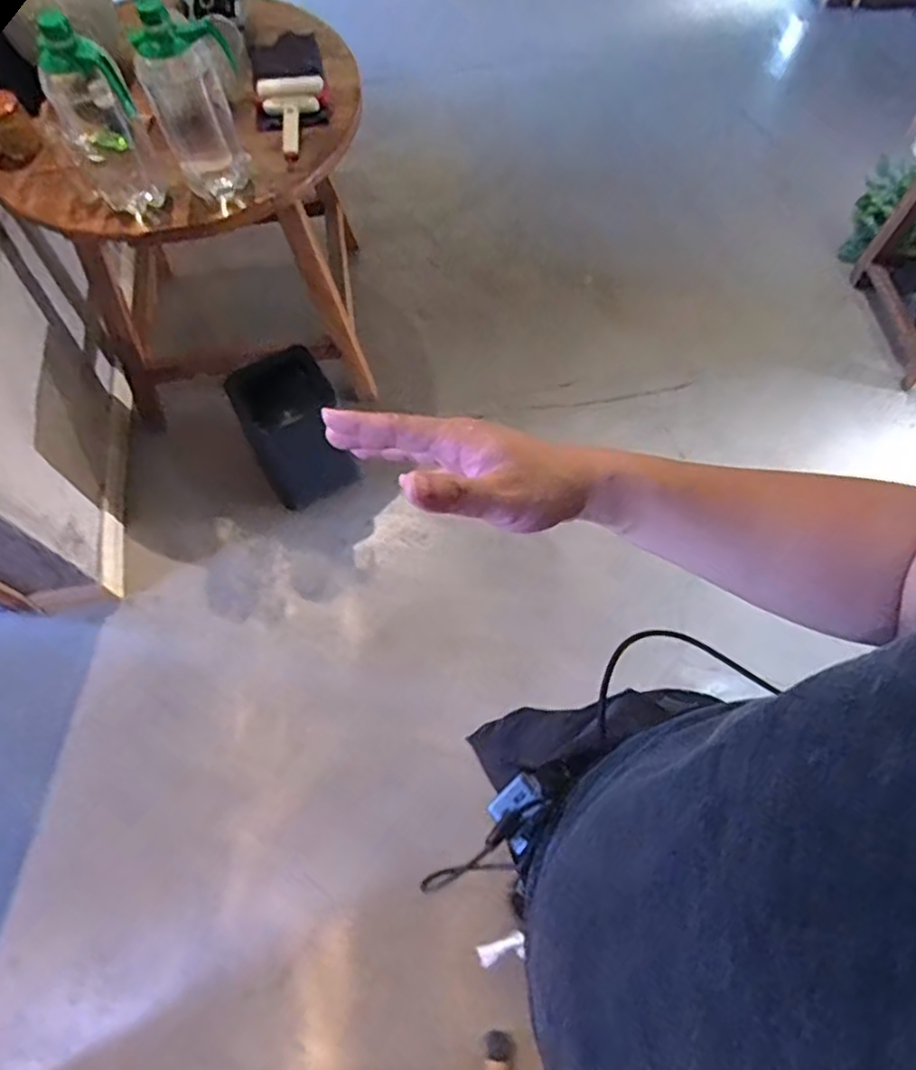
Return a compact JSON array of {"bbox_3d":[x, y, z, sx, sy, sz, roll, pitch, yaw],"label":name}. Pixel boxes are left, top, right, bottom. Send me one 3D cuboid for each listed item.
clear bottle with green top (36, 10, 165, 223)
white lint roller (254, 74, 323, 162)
[{"bbox_3d":[-0.577,-0.659,1.062,0.106,0.292,0.112,-29,69,-12],"label":"clear bottle with green top"},{"bbox_3d":[-0.320,-0.805,1.267,0.123,0.073,0.140,-6,66,-2],"label":"white lint roller"}]

